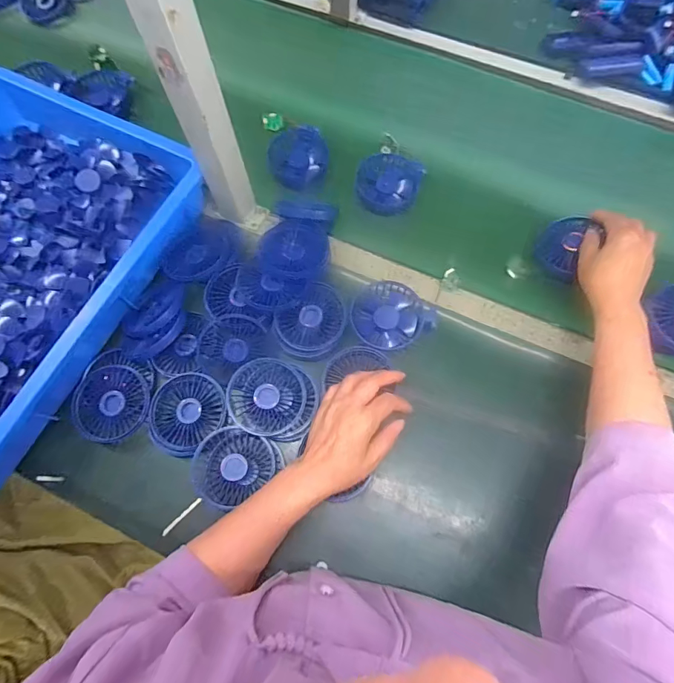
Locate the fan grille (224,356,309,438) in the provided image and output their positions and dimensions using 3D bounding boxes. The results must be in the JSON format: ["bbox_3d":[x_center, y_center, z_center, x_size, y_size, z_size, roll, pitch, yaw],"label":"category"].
[{"bbox_3d":[-0.084,0.065,0.504,0.087,0.021,0.087,0,69,1],"label":"fan grille"}]

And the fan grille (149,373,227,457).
[{"bbox_3d":[-0.182,0.082,0.509,0.093,0.022,0.089,0,69,1],"label":"fan grille"}]

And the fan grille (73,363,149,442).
[{"bbox_3d":[-0.273,0.076,0.514,0.083,0.009,0.089,2,81,-12],"label":"fan grille"}]

